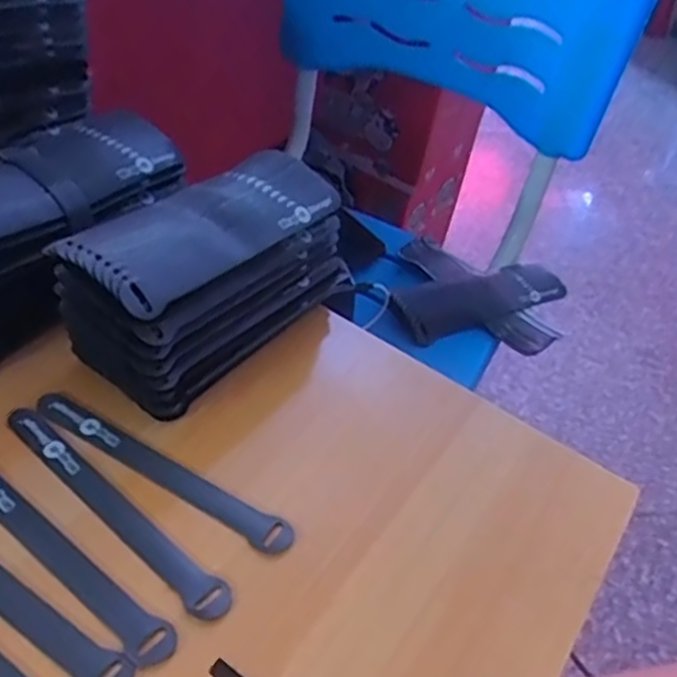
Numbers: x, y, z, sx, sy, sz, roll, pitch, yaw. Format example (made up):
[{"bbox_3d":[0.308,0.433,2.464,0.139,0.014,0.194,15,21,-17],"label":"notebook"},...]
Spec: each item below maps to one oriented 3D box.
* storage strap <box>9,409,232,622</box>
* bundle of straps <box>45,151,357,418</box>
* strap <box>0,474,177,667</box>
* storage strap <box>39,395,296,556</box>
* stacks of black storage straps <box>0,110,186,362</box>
[{"bbox_3d":[-0.139,0.101,0.428,0.197,0.004,0.022,34,49,25],"label":"storage strap"},{"bbox_3d":[-0.091,-0.051,0.510,0.089,0.116,0.215,28,46,20],"label":"bundle of straps"},{"bbox_3d":[-0.169,0.118,0.405,0.197,0.004,0.022,32,48,24],"label":"strap"},{"bbox_3d":[-0.124,0.089,0.480,0.211,0.006,0.024,26,46,18],"label":"storage strap"},{"bbox_3d":[-0.238,-0.091,0.532,0.123,0.113,0.222,23,45,16],"label":"stacks of black storage straps"}]

